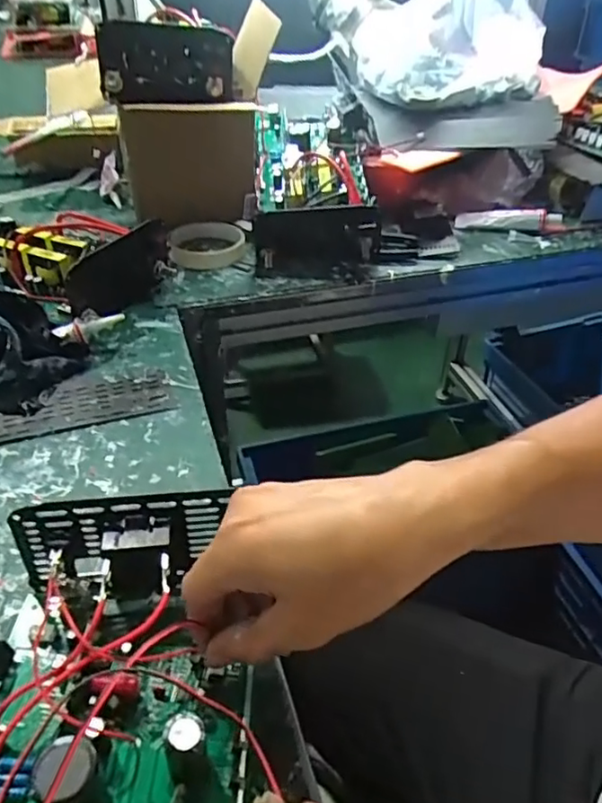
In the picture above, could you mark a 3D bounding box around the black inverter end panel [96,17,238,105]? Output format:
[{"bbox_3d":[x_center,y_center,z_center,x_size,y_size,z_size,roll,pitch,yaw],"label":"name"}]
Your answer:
[{"bbox_3d":[-0.135,-0.342,0.607,0.130,0.070,0.027,-4,40,-6],"label":"black inverter end panel"}]

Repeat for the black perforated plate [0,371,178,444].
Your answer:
[{"bbox_3d":[-0.177,0.002,0.465,0.143,0.005,0.058,-13,42,-17],"label":"black perforated plate"}]

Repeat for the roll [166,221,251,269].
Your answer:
[{"bbox_3d":[-0.103,-0.173,0.666,0.086,0.022,0.086,-3,40,-5],"label":"roll"}]

